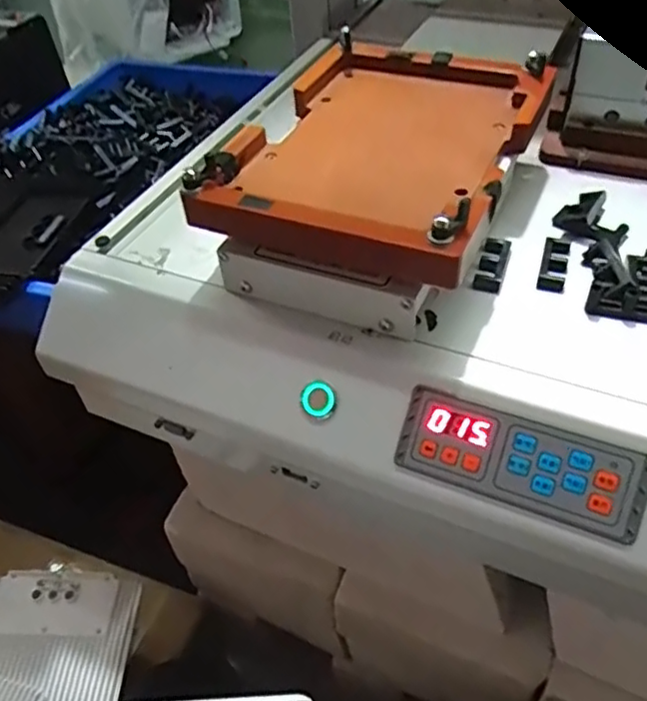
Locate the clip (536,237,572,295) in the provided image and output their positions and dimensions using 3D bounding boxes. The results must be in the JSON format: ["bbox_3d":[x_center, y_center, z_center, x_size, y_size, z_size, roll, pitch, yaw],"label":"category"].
[{"bbox_3d":[0.138,-0.052,0.379,0.015,0.007,0.046,13,49,17],"label":"clip"}]

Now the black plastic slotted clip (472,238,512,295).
[{"bbox_3d":[0.101,-0.051,0.379,0.016,0.006,0.043,13,49,17],"label":"black plastic slotted clip"}]

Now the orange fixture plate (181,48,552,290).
[{"bbox_3d":[0.034,-0.125,0.387,0.163,0.041,0.236,16,49,19],"label":"orange fixture plate"}]

